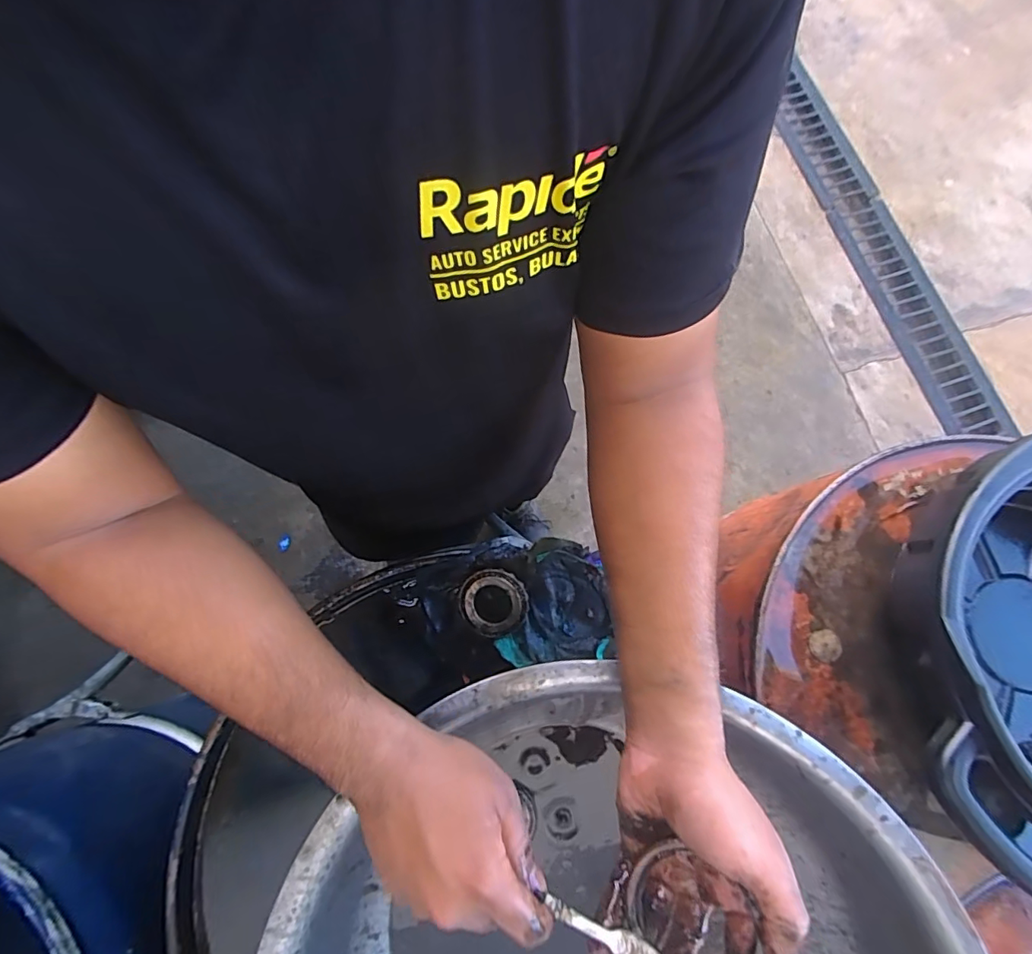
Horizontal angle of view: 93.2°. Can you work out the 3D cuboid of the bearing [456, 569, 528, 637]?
[{"bbox_3d":[-0.024,0.130,0.501,0.071,0.012,0.068,1,93,11],"label":"bearing"}]

